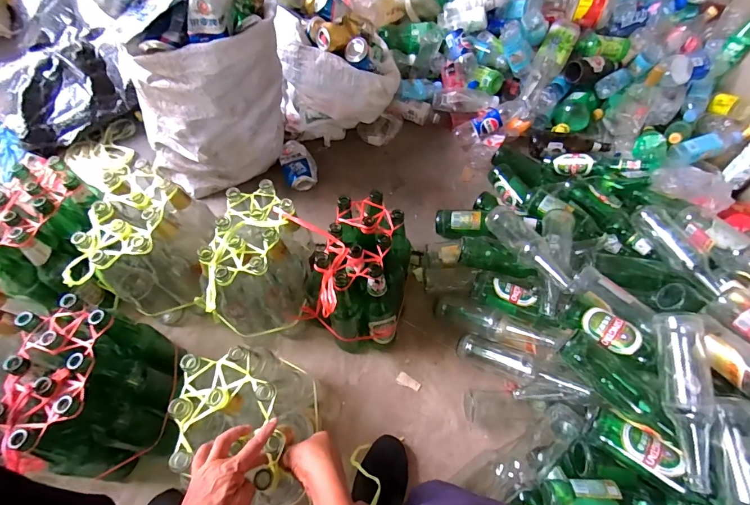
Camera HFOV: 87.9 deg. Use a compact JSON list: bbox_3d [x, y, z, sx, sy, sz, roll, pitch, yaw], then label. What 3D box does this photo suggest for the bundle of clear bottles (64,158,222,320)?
[{"bbox_3d":[-0.461,-0.006,0.836,0.182,0.260,0.234,-6,60,-8],"label":"bundle of clear bottles"}]

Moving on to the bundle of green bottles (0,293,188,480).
[{"bbox_3d":[-0.477,0.238,0.663,0.165,0.234,0.246,-1,60,-4],"label":"bundle of green bottles"}]

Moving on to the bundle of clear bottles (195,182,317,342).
[{"bbox_3d":[-0.232,0.021,0.814,0.164,0.211,0.246,5,60,-1],"label":"bundle of clear bottles"}]

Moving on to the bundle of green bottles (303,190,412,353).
[{"bbox_3d":[-0.027,0.057,0.820,0.185,0.272,0.257,18,60,6],"label":"bundle of green bottles"}]

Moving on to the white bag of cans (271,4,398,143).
[{"bbox_3d":[-0.099,-0.498,1.104,0.324,0.276,0.266,2,60,-3],"label":"white bag of cans"}]

